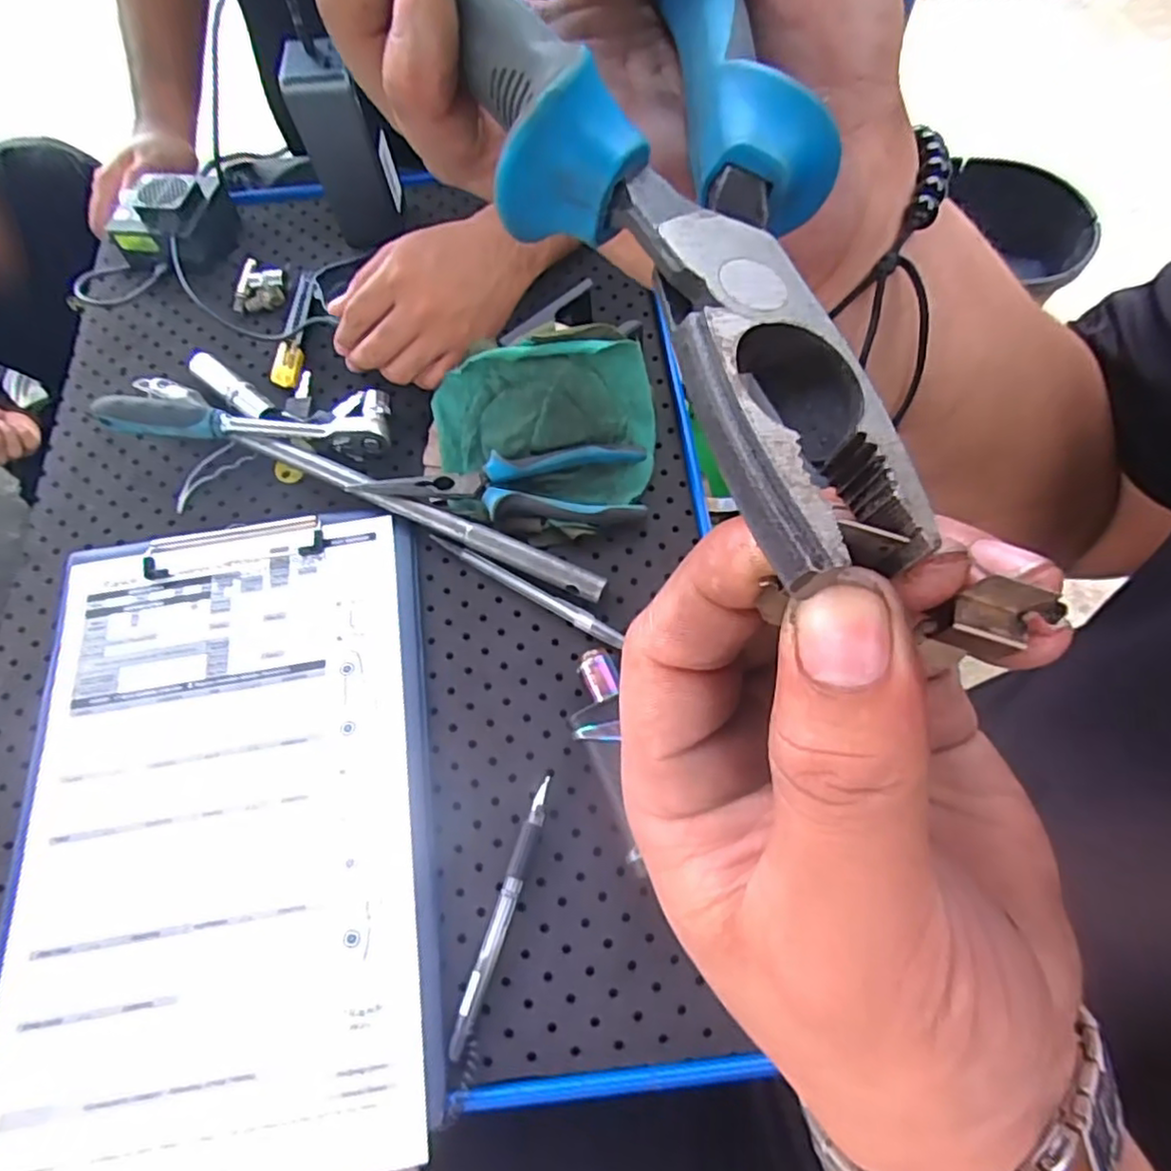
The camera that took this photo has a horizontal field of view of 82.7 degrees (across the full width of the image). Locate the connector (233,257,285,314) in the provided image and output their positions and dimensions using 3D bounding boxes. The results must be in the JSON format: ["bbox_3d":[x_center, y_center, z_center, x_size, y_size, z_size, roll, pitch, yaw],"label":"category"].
[{"bbox_3d":[-0.264,-0.244,0.539,0.041,0.010,0.048,-4,66,1],"label":"connector"}]

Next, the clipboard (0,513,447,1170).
[{"bbox_3d":[-0.204,0.123,0.376,0.228,0.015,0.349,-8,66,-1],"label":"clipboard"}]

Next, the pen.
[{"bbox_3d":[-0.042,0.169,0.352,0.012,0.013,0.138,16,68,9],"label":"pen"}]

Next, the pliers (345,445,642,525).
[{"bbox_3d":[-0.056,-0.071,0.439,0.185,0.016,0.052,1,66,3],"label":"pliers"}]

